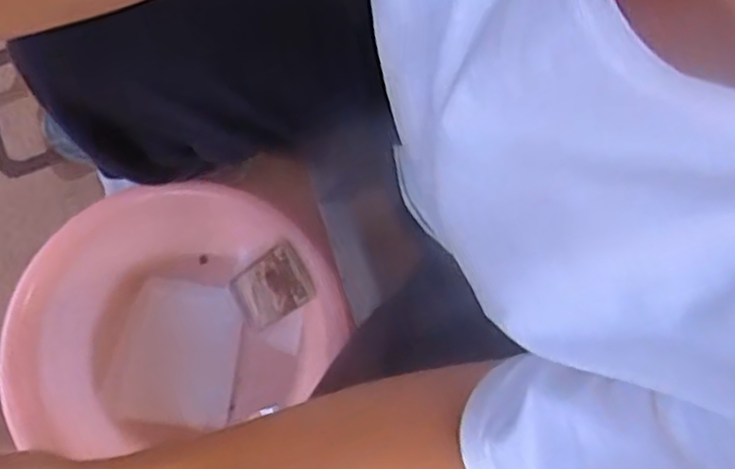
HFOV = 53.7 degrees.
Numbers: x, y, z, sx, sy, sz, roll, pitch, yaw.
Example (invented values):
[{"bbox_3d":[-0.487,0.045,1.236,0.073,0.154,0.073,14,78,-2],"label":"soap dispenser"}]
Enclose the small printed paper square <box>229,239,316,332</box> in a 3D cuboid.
[{"bbox_3d":[-0.116,0.064,0.849,0.014,0.138,0.071,-28,86,-44],"label":"small printed paper square"}]

